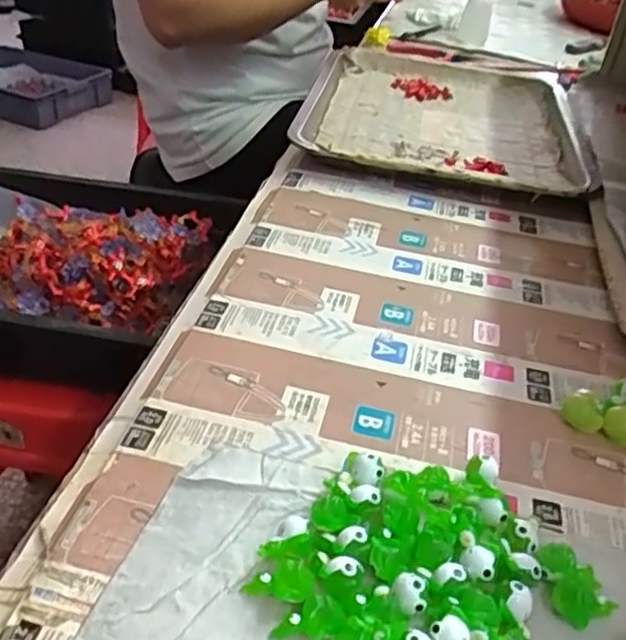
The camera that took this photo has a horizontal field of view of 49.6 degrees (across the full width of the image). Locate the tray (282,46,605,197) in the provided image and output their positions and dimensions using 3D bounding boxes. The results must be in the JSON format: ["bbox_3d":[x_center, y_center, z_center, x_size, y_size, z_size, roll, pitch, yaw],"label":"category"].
[{"bbox_3d":[0.129,-0.204,0.668,0.254,0.025,0.327,11,37,7],"label":"tray"}]

